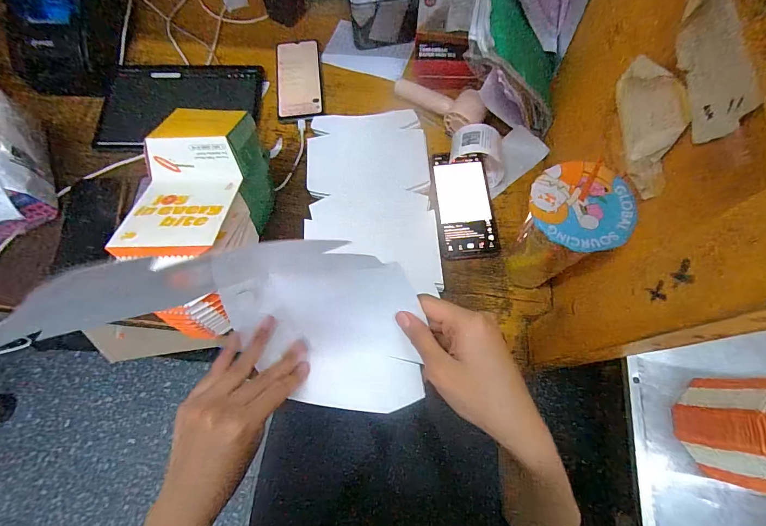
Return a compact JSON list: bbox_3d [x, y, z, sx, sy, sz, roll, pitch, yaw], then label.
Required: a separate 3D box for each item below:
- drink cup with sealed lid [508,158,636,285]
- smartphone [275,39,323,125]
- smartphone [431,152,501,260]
[{"bbox_3d":[0.179,-0.023,0.407,0.083,0.180,0.082,0,70,1],"label":"drink cup with sealed lid"},{"bbox_3d":[-0.139,-0.308,0.607,0.076,0.006,0.161,-6,71,-1],"label":"smartphone"},{"bbox_3d":[0.116,-0.085,0.520,0.079,0.006,0.163,-3,71,0],"label":"smartphone"}]

